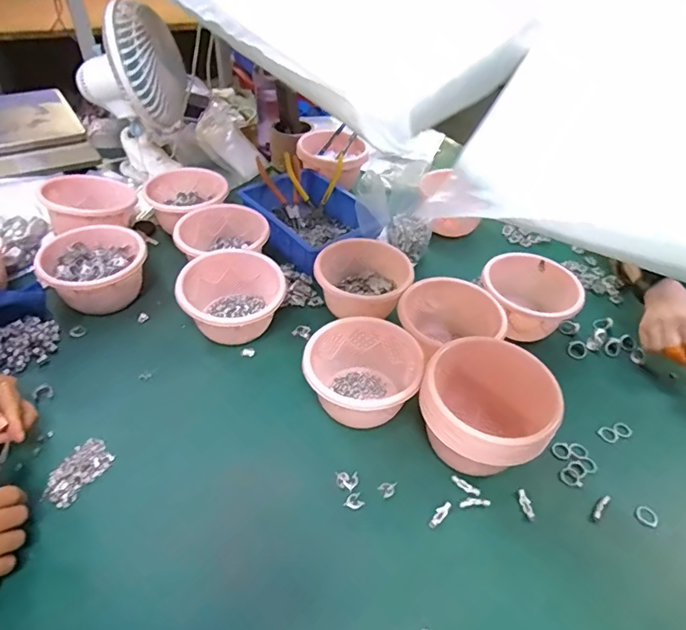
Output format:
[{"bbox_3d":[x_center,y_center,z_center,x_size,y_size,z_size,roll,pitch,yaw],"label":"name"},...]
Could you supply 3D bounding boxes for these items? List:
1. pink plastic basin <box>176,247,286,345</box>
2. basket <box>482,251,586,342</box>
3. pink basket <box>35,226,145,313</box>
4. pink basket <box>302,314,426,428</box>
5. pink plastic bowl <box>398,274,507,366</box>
[{"bbox_3d":[-0.161,-0.019,0.697,0.143,0.084,0.138,2,44,-2],"label":"pink plastic basin"},{"bbox_3d":[0.290,-0.022,0.750,0.148,0.084,0.142,18,45,14],"label":"basket"},{"bbox_3d":[-0.379,-0.063,0.733,0.142,0.085,0.144,36,52,28],"label":"pink basket"},{"bbox_3d":[0.027,0.079,0.628,0.149,0.083,0.141,2,44,-2],"label":"pink basket"},{"bbox_3d":[0.146,0.010,0.694,0.152,0.083,0.136,-12,46,-17],"label":"pink plastic bowl"}]

